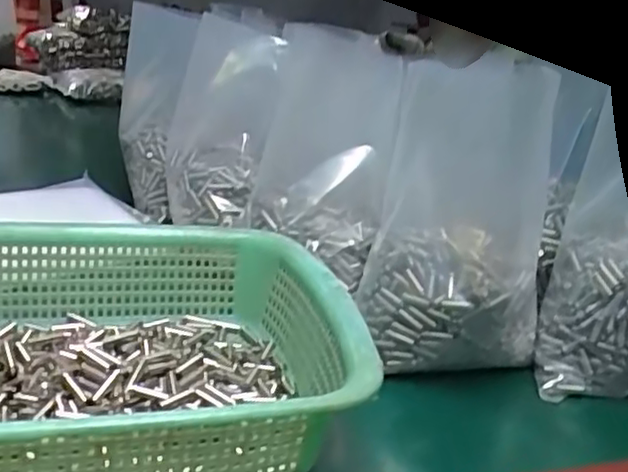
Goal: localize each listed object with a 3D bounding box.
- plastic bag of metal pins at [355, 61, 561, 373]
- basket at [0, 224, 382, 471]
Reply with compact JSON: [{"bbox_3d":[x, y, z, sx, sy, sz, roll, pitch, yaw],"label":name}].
[{"bbox_3d":[0.108,-0.014,0.483,0.123,0.193,0.124,10,21,16],"label":"plastic bag of metal pins"},{"bbox_3d":[-0.125,0.066,0.376,0.289,0.084,0.218,-3,21,-18],"label":"basket"}]

